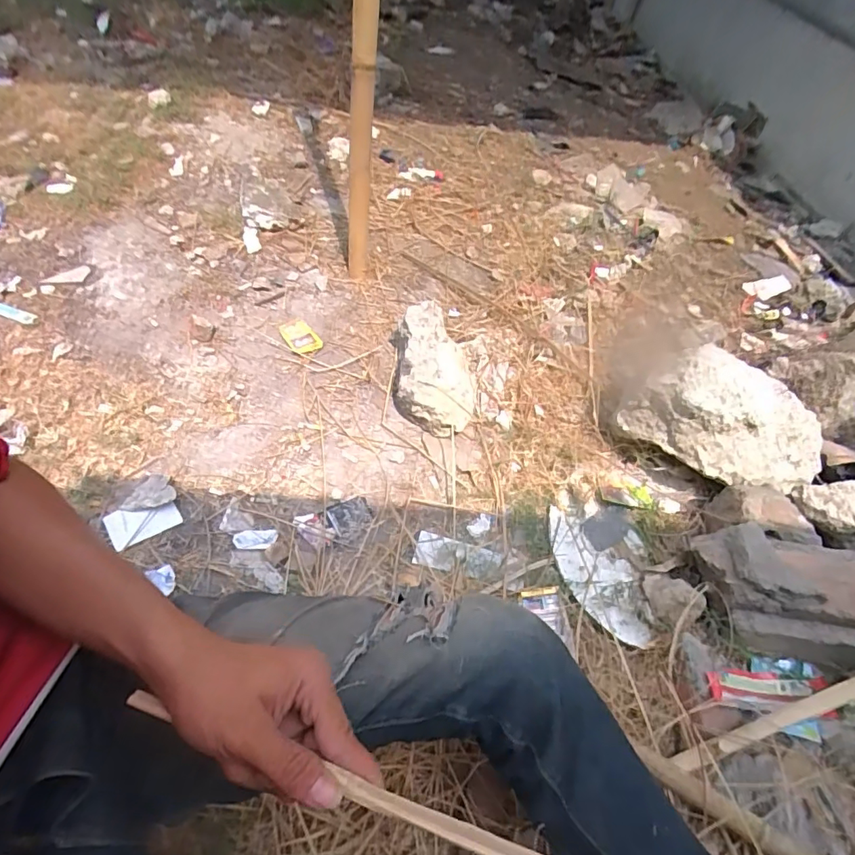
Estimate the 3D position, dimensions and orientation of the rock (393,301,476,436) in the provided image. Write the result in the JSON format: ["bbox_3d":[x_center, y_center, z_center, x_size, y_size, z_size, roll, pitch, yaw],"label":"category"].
[{"bbox_3d":[0.018,-0.130,1.064,0.182,0.132,0.281,9,53,-4],"label":"rock"}]

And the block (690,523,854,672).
[{"bbox_3d":[0.586,0.265,0.774,0.305,0.121,0.163,17,53,1],"label":"block"}]

